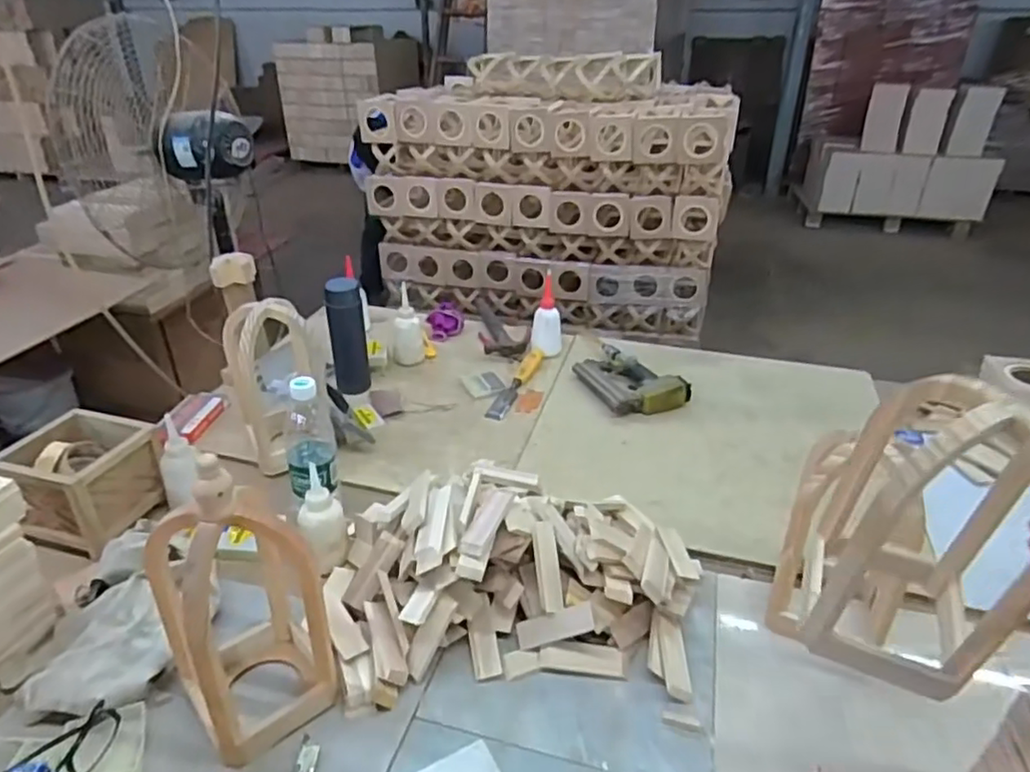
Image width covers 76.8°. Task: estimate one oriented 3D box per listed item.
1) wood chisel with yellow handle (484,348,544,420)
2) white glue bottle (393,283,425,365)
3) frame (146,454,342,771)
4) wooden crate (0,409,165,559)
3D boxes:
[{"bbox_3d":[0.005,-0.010,1.253,0.038,0.027,0.236,10,32,17],"label":"wood chisel with yellow handle"},{"bbox_3d":[-0.215,-0.124,1.301,0.061,0.153,0.064,-3,30,-4],"label":"white glue bottle"},{"bbox_3d":[-0.261,0.202,0.618,0.122,0.294,0.130,-22,38,-36],"label":"frame"},{"bbox_3d":[-0.581,0.124,0.891,0.153,0.112,0.166,7,31,13],"label":"wooden crate"}]

